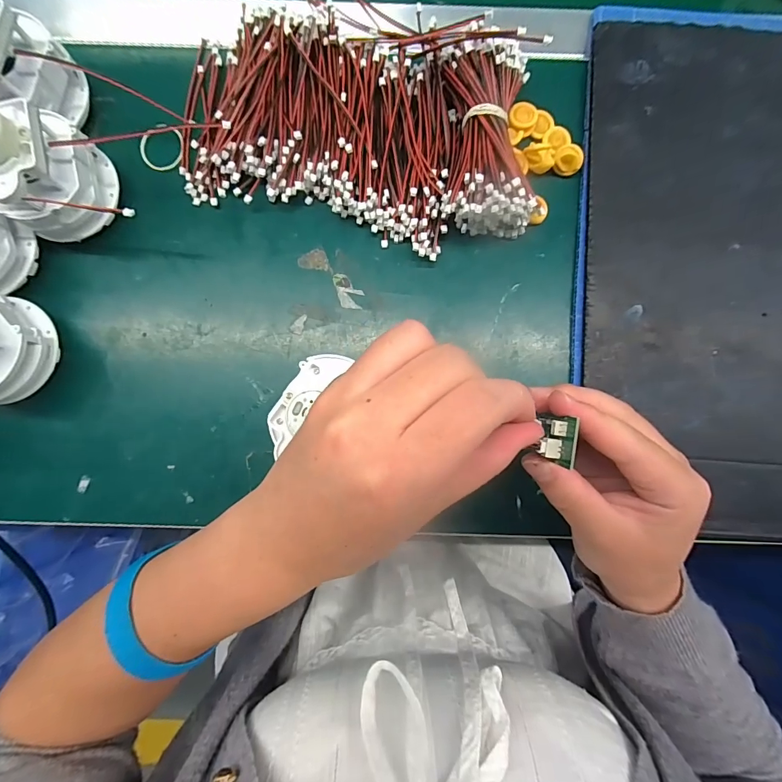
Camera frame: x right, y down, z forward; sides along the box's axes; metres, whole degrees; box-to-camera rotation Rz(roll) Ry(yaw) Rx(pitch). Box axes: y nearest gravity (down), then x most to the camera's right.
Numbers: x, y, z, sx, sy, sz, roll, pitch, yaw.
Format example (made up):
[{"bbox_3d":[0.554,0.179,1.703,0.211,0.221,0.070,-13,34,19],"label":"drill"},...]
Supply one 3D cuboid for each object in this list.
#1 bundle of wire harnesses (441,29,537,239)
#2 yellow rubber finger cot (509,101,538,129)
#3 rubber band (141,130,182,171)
[{"bbox_3d":[0.066,-0.168,0.262,0.054,0.035,0.118,-4,86,2],"label":"bundle of wire harnesses"},{"bbox_3d":[0.094,-0.195,0.283,0.018,0.008,0.019,0,87,1],"label":"yellow rubber finger cot"},{"bbox_3d":[-0.164,-0.174,0.286,0.032,0.004,0.028,-40,97,3],"label":"rubber band"}]

